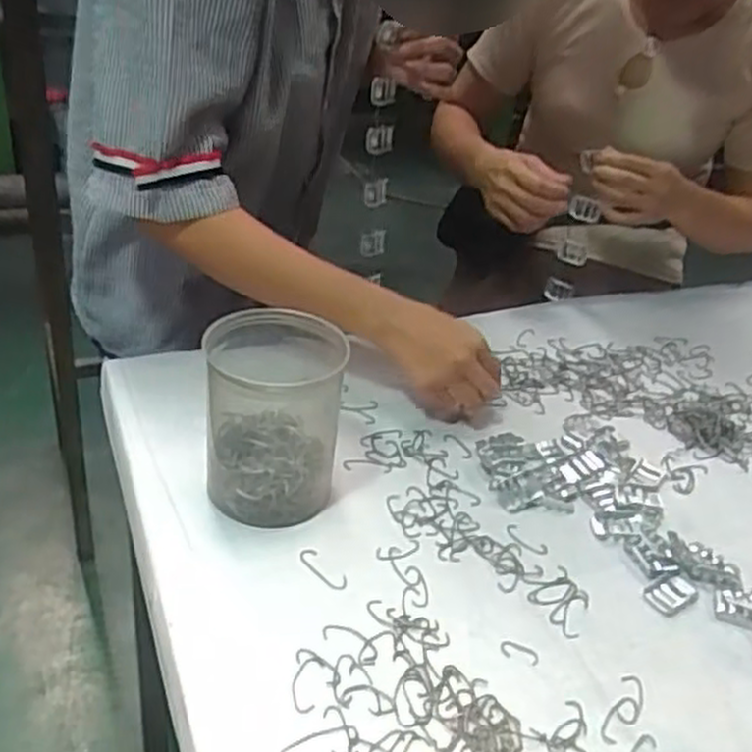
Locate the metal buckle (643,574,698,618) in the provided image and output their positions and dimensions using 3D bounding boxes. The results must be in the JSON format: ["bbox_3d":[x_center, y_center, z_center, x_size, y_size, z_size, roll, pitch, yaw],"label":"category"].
[{"bbox_3d":[0.216,0.160,0.570,0.039,0.006,0.025,-14,38,-29],"label":"metal buckle"}]

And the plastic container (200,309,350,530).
[{"bbox_3d":[-0.076,0.034,0.591,0.105,0.134,0.096,2,33,-8],"label":"plastic container"}]

